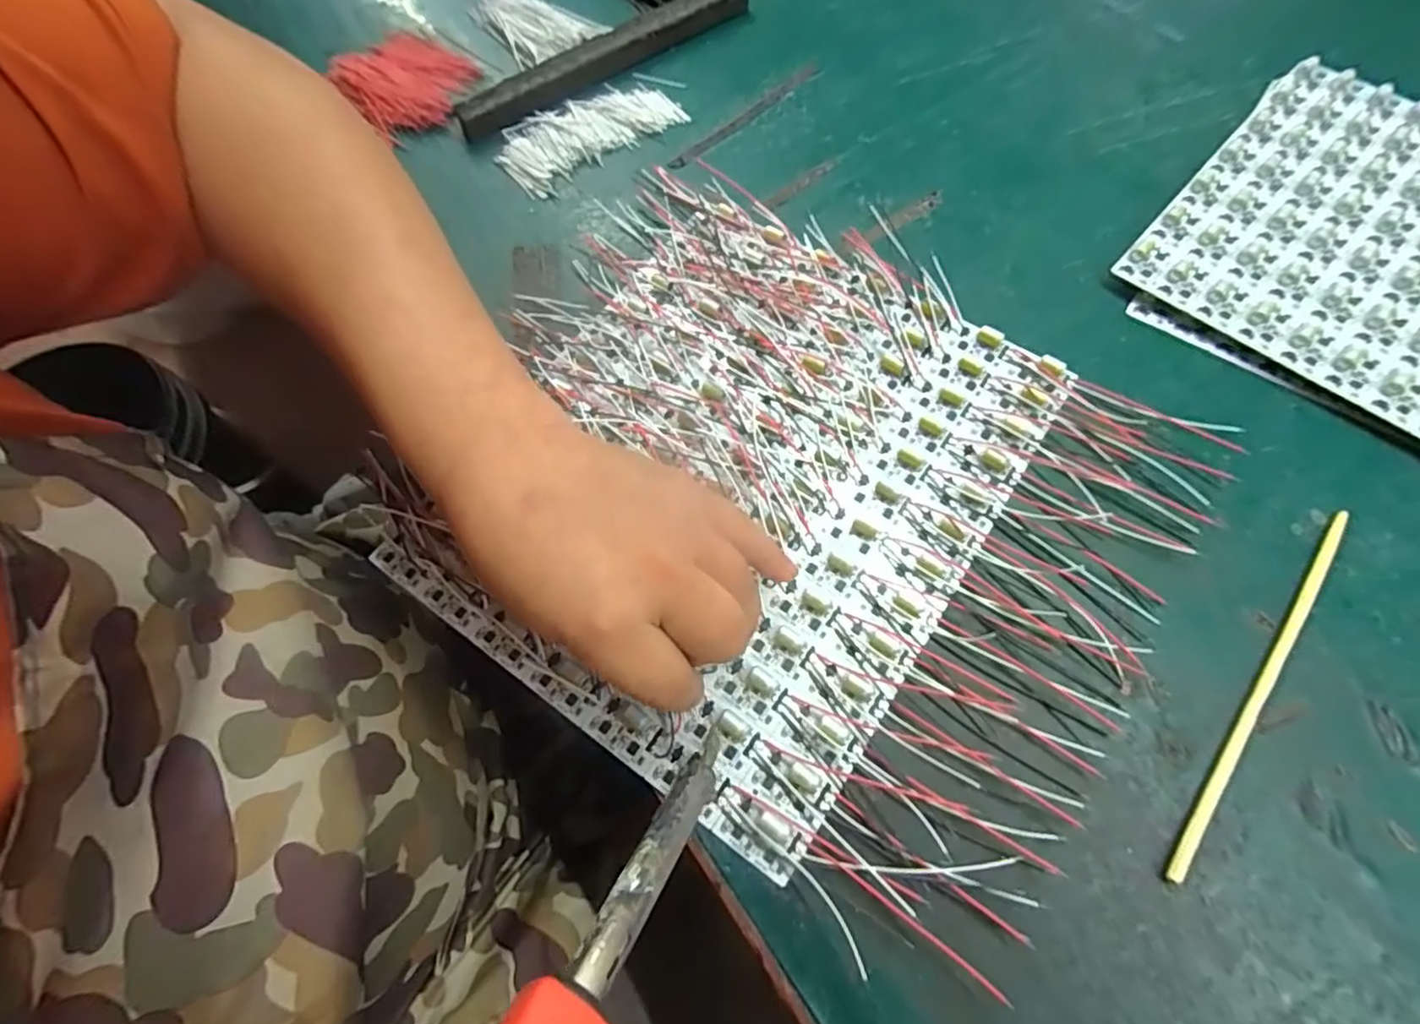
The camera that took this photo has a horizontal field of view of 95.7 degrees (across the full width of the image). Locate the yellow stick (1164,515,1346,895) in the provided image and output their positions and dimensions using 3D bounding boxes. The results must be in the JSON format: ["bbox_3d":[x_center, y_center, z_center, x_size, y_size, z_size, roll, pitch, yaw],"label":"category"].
[{"bbox_3d":[0.239,0.072,0.275,0.006,0.005,0.193,37,70,16],"label":"yellow stick"}]

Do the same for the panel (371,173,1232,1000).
[{"bbox_3d":[0.032,-0.019,0.325,0.357,0.019,0.296,33,69,14],"label":"panel"}]

